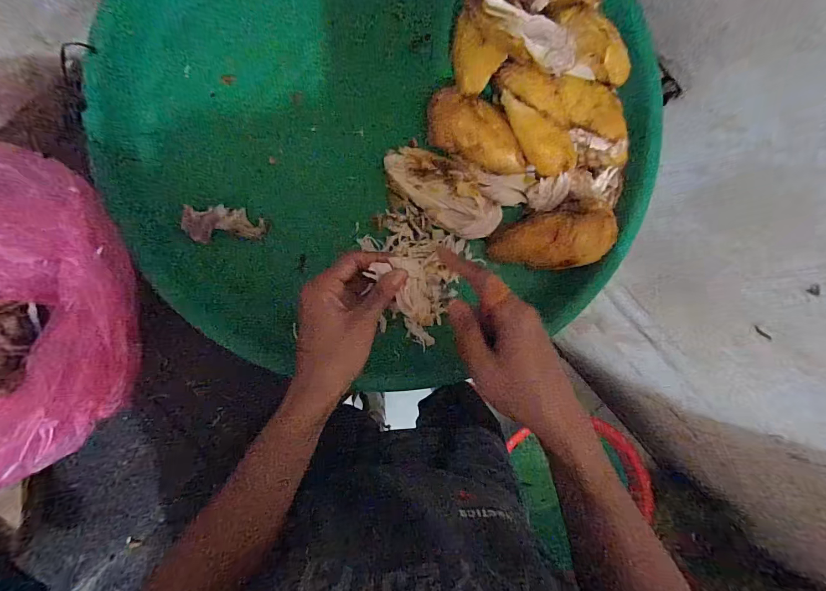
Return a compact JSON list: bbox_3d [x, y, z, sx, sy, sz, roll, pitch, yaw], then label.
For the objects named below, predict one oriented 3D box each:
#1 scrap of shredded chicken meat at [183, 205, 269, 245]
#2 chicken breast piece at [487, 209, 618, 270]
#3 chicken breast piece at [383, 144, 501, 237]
[{"bbox_3d":[-0.195,-0.074,0.385,0.079,0.005,0.037,0,85,-22],"label":"scrap of shredded chicken meat"},{"bbox_3d":[0.145,-0.058,0.388,0.125,0.031,0.056,-4,85,19],"label":"chicken breast piece"},{"bbox_3d":[0.034,-0.118,0.394,0.137,0.033,0.067,39,82,-2],"label":"chicken breast piece"}]

